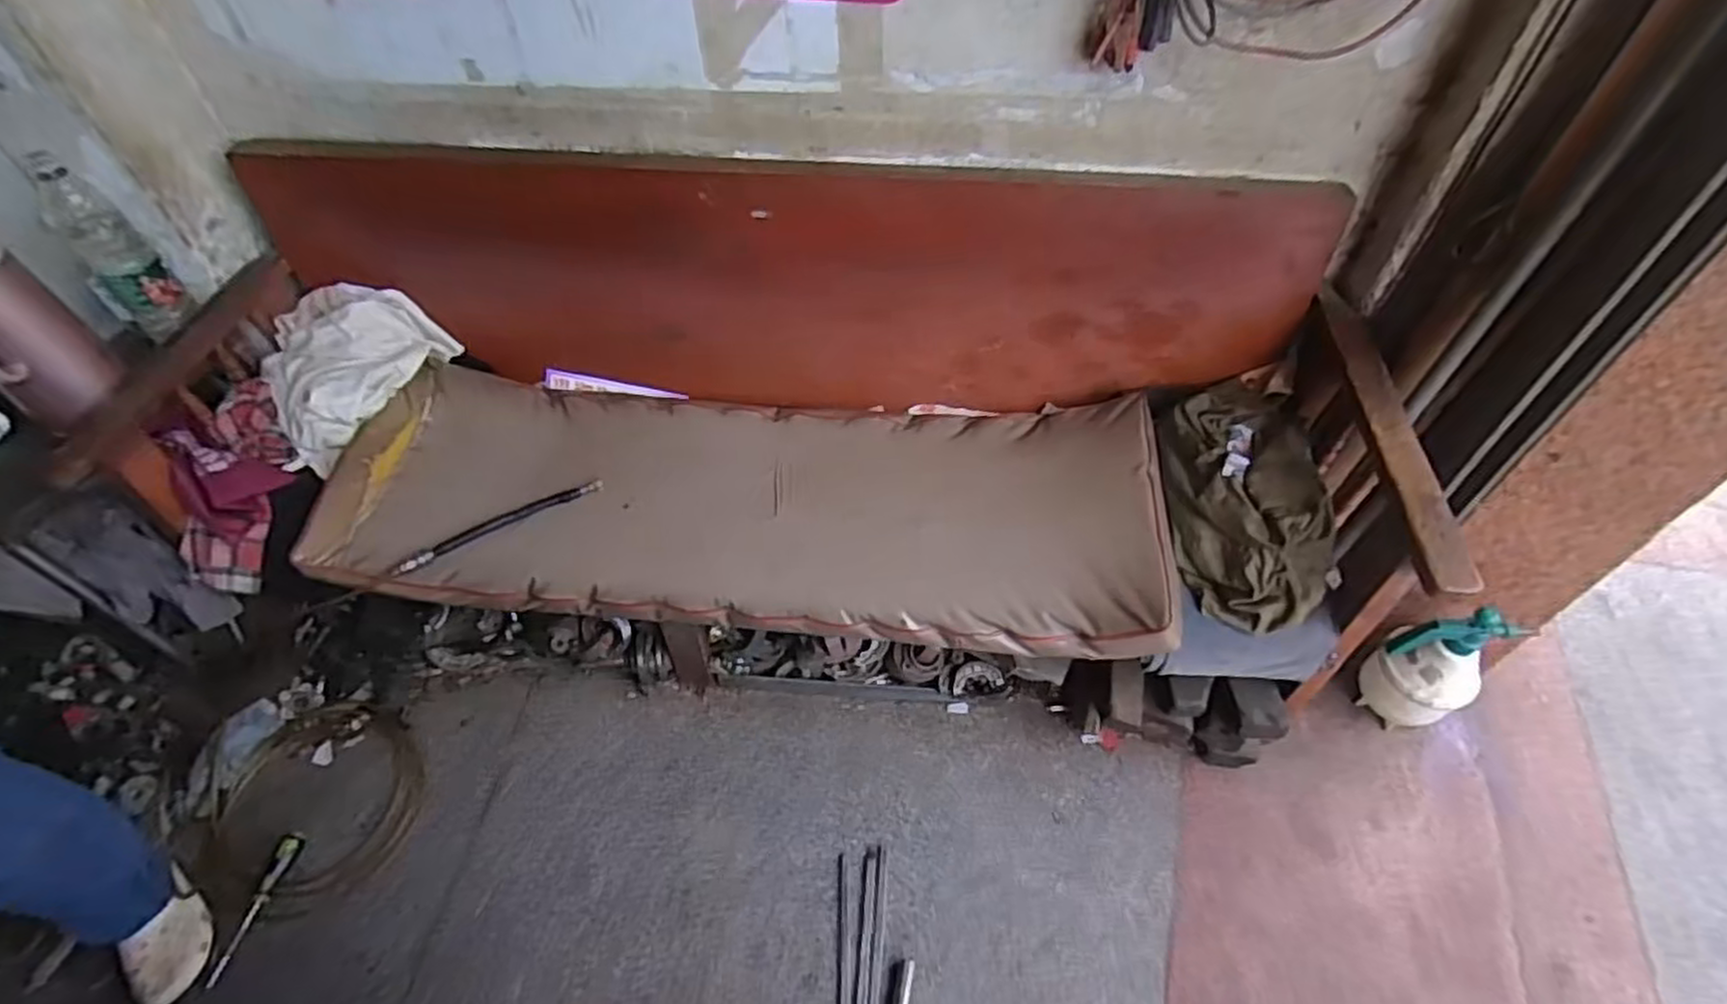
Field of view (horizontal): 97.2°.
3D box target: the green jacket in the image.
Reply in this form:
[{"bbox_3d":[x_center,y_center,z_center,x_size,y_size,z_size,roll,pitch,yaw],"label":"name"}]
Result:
[{"bbox_3d":[0.582,-0.020,1.180,0.218,0.129,0.434,8,51,8],"label":"green jacket"}]

